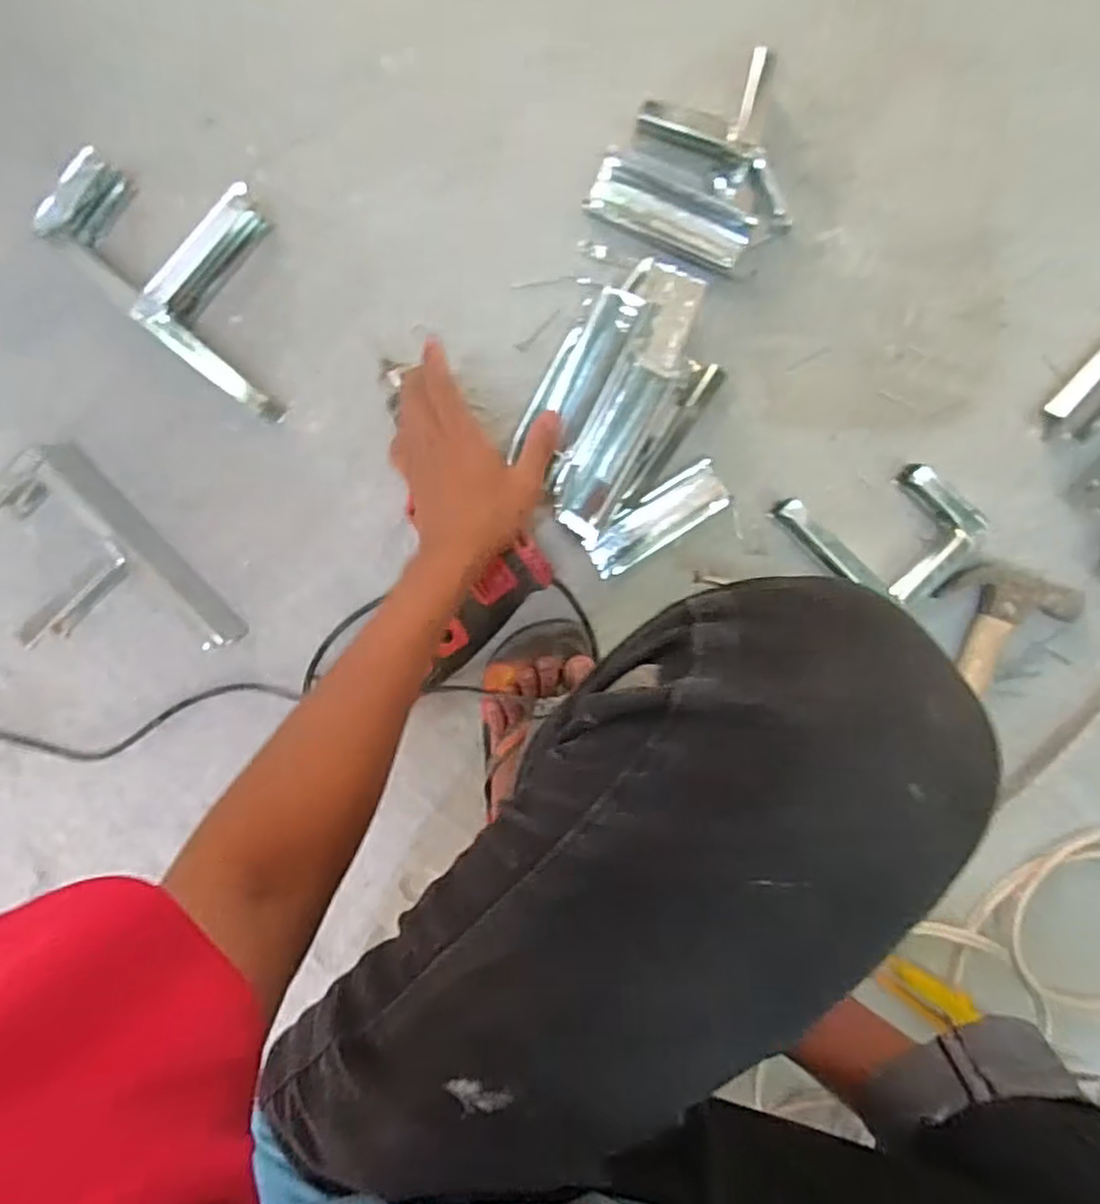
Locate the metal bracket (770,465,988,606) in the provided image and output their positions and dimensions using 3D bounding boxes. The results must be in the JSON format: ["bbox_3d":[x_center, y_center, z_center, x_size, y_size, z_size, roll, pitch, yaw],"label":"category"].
[{"bbox_3d":[0.290,-0.072,0.637,0.147,0.045,0.117,42,96,-5],"label":"metal bracket"}]

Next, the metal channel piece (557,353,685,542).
[{"bbox_3d":[0.053,-0.126,0.608,0.057,0.031,0.150,27,98,-3],"label":"metal channel piece"}]

